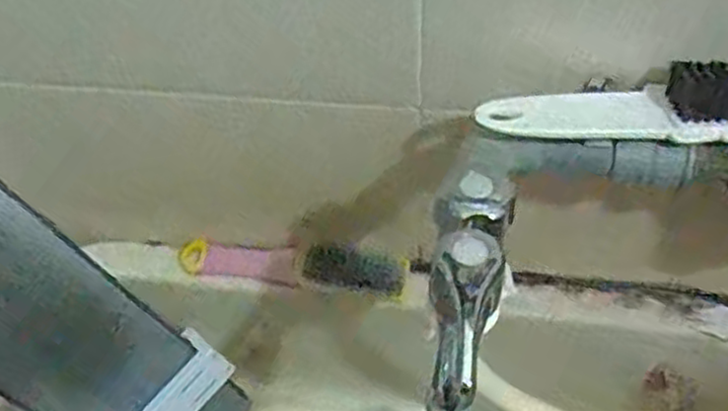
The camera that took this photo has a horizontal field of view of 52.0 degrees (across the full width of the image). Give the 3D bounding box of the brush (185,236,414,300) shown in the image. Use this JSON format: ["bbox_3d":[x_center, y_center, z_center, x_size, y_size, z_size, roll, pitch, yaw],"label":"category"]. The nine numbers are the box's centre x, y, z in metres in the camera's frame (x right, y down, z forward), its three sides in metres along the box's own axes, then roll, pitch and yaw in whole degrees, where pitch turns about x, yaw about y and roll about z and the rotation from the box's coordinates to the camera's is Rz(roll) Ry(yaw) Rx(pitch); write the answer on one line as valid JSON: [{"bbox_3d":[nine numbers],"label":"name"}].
[{"bbox_3d":[-0.056,0.047,0.585,0.178,0.032,0.031,9,57,9],"label":"brush"}]

